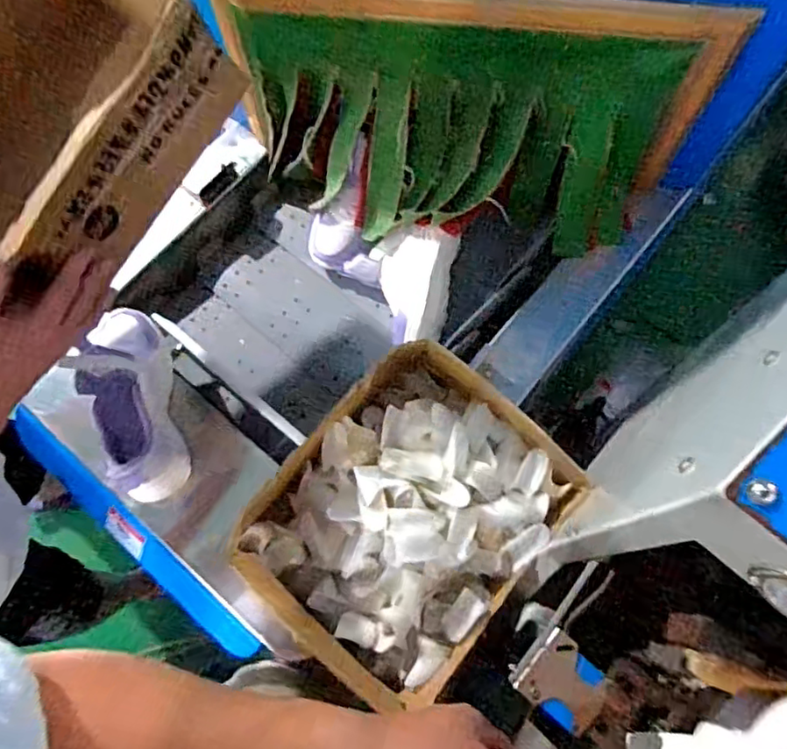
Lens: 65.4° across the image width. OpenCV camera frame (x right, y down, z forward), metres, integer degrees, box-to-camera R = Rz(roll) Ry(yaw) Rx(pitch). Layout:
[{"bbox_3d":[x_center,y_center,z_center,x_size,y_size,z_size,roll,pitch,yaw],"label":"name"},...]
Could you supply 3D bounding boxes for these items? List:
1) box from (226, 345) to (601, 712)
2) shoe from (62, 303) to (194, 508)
[{"bbox_3d":[0.017,0.152,0.662,0.260,0.103,0.324,39,76,13],"label":"box"},{"bbox_3d":[-0.308,0.030,0.735,0.087,0.127,0.234,-16,71,-4],"label":"shoe"}]

